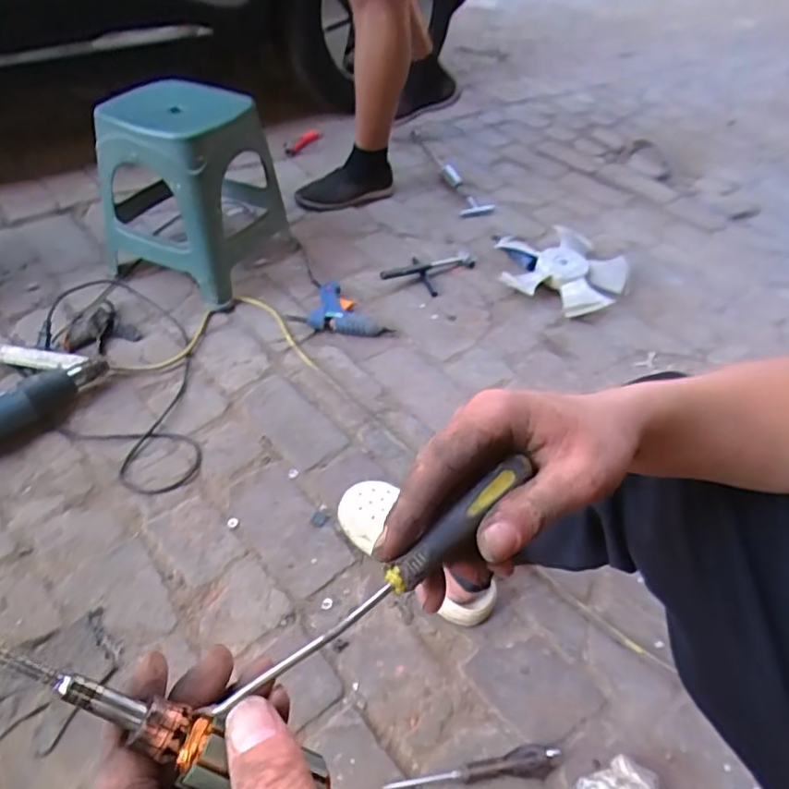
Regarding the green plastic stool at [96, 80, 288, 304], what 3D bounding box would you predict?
[{"bbox_3d":[-0.412,-0.450,1.244,0.304,0.366,0.334,22,47,16],"label":"green plastic stool"}]

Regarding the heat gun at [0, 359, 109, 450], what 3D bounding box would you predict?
[{"bbox_3d":[-0.648,-0.018,0.997,0.271,0.073,0.210,-28,54,-29],"label":"heat gun"}]

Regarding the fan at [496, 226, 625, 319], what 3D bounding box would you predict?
[{"bbox_3d":[0.386,-0.300,1.349,0.294,0.055,0.282,3,46,-3],"label":"fan"}]

